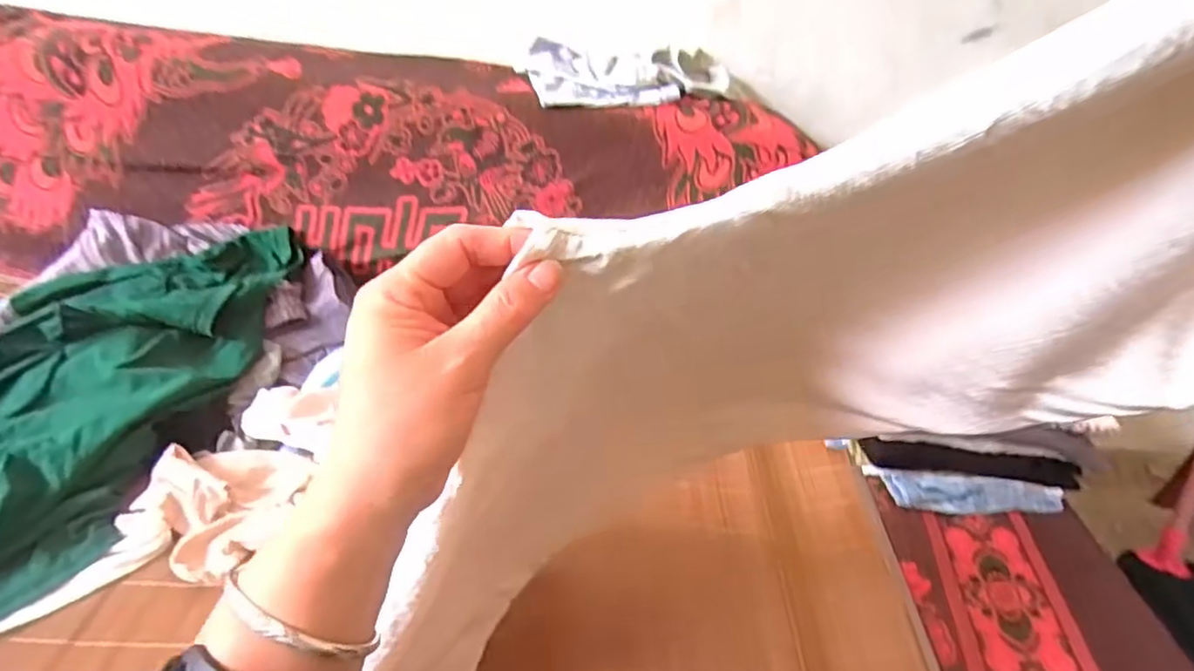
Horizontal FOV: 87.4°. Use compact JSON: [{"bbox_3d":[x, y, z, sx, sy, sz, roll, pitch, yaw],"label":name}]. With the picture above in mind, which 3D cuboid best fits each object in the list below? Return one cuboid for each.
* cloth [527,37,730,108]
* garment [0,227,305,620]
[{"bbox_3d":[0.055,-0.407,0.971,0.326,0.066,0.182,-1,33,-13],"label":"cloth"},{"bbox_3d":[-0.603,0.052,0.747,0.313,0.112,0.600,10,32,4],"label":"garment"}]

